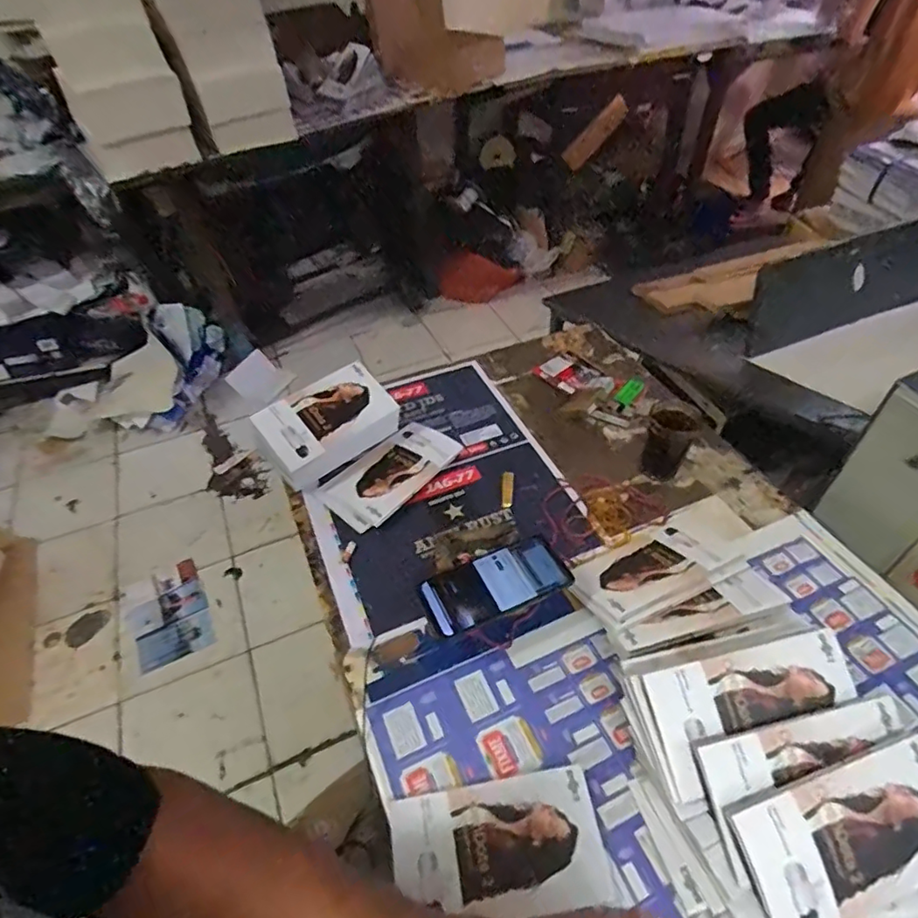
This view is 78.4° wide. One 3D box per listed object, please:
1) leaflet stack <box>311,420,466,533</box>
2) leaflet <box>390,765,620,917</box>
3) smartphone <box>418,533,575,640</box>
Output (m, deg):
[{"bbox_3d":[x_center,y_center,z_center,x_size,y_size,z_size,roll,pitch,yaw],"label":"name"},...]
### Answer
[{"bbox_3d":[-0.091,0.017,0.779,0.110,0.021,0.196,35,58,30],"label":"leaflet stack"},{"bbox_3d":[0.033,0.332,0.480,0.172,0.008,0.099,-8,50,-4],"label":"leaflet"},{"bbox_3d":[0.041,0.133,0.603,0.155,0.013,0.070,-20,58,-16],"label":"smartphone"}]

